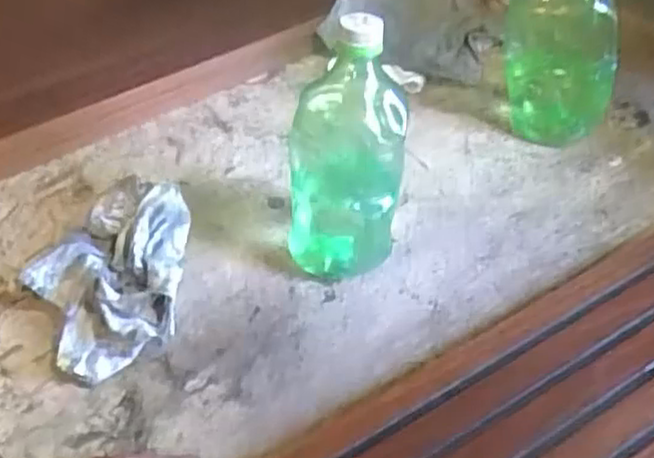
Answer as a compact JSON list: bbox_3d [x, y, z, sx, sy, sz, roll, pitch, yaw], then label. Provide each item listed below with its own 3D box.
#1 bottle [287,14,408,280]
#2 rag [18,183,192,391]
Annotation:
[{"bbox_3d":[0.012,-0.058,0.567,0.092,0.200,0.078,1,44,8],"label":"bottle"},{"bbox_3d":[-0.176,0.035,0.597,0.123,0.051,0.184,-4,43,3],"label":"rag"}]

